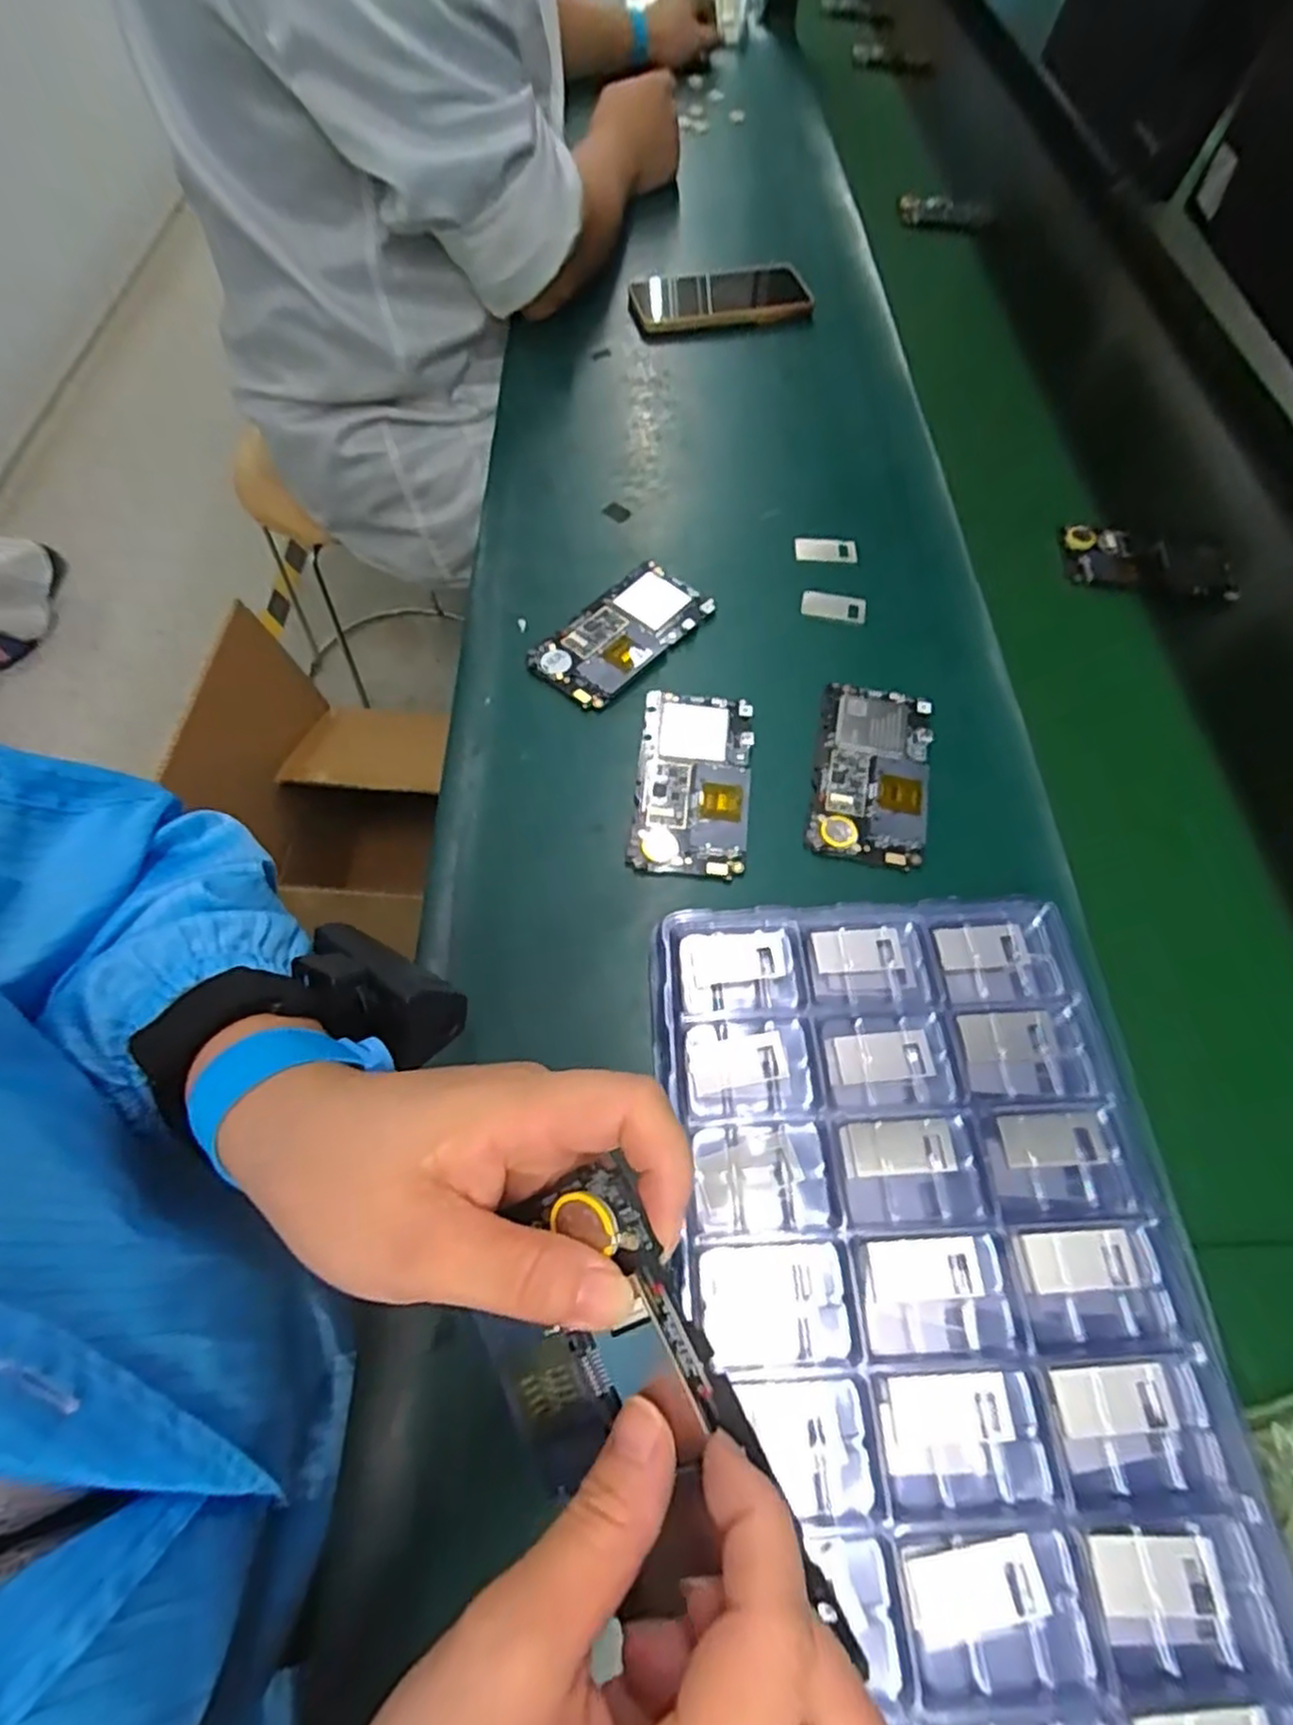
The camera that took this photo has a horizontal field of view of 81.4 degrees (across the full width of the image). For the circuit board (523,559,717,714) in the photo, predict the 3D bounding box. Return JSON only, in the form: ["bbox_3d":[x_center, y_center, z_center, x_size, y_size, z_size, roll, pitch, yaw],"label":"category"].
[{"bbox_3d":[-0.015,-0.152,0.497,0.121,0.009,0.065,-39,70,-21],"label":"circuit board"}]

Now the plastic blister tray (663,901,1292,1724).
[{"bbox_3d":[0.119,0.195,0.291,0.195,0.023,0.383,-1,62,-4],"label":"plastic blister tray"}]

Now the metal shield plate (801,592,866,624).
[{"bbox_3d":[0.128,-0.174,0.512,0.044,0.004,0.020,8,73,-3],"label":"metal shield plate"}]

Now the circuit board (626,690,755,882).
[{"bbox_3d":[0.027,-0.049,0.442,0.065,0.005,0.124,6,61,0],"label":"circuit board"}]

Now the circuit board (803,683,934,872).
[{"bbox_3d":[0.134,-0.055,0.444,0.064,0.005,0.123,13,61,3],"label":"circuit board"}]

